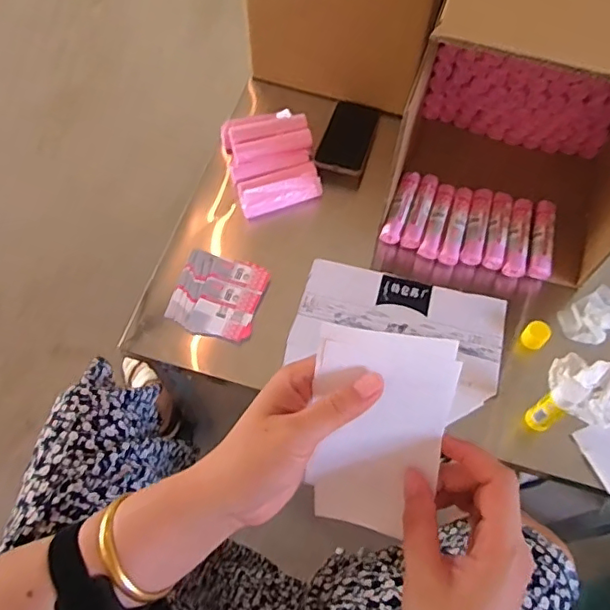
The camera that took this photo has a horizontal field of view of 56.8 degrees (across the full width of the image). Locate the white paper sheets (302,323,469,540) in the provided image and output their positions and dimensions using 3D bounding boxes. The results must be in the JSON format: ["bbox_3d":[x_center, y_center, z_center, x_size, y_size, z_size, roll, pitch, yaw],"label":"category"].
[{"bbox_3d":[0.049,0.085,0.348,0.088,0.149,0.011,8,27,7],"label":"white paper sheets"}]

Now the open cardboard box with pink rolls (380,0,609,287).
[{"bbox_3d":[0.306,-0.261,0.798,0.296,0.310,0.382,15,63,7],"label":"open cardboard box with pink rolls"}]

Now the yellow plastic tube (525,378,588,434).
[{"bbox_3d":[0.294,0.120,0.666,0.029,0.108,0.030,0,62,-1],"label":"yellow plastic tube"}]

